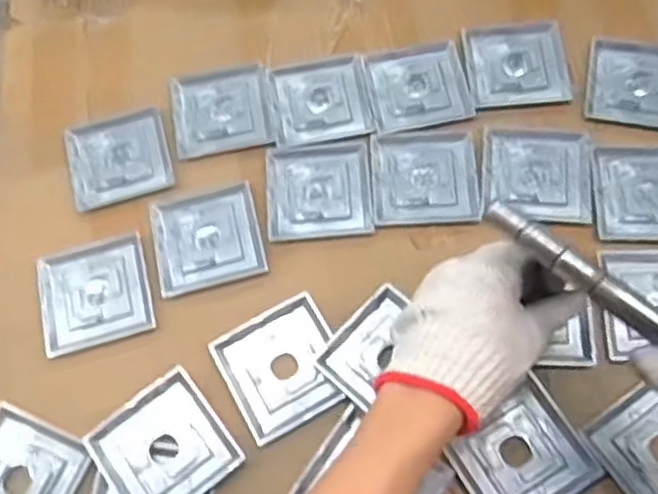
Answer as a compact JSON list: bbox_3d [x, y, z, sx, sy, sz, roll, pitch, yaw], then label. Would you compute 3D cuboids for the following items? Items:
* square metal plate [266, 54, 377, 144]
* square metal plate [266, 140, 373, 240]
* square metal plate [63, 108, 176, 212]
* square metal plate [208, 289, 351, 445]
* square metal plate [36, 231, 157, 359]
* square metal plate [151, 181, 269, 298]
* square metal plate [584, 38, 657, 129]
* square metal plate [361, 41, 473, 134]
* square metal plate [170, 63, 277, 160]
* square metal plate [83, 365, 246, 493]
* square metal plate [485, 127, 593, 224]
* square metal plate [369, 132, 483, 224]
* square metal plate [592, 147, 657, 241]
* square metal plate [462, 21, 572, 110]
[{"bbox_3d":[-0.008,-0.139,0.651,0.090,0.008,0.092,-10,66,0],"label":"square metal plate"},{"bbox_3d":[-0.009,-0.052,0.611,0.088,0.004,0.094,-5,66,3],"label":"square metal plate"},{"bbox_3d":[-0.194,-0.083,0.640,0.091,0.004,0.090,-17,66,-3],"label":"square metal plate"},{"bbox_3d":[-0.036,0.093,0.544,0.089,0.007,0.092,-28,67,-7],"label":"square metal plate"},{"bbox_3d":[-0.198,0.037,0.585,0.091,0.004,0.093,-16,66,-2],"label":"square metal plate"},{"bbox_3d":[-0.105,-0.009,0.599,0.090,0.004,0.089,-14,66,-1],"label":"square metal plate"},{"bbox_3d":[0.282,-0.149,0.628,0.090,0.013,0.098,12,68,10],"label":"square metal plate"},{"bbox_3d":[0.082,-0.152,0.649,0.090,0.006,0.091,-11,66,0],"label":"square metal plate"},{"bbox_3d":[-0.100,-0.129,0.651,0.090,0.004,0.091,-11,66,0],"label":"square metal plate"},{"bbox_3d":[-0.124,0.152,0.523,0.090,0.011,0.091,-37,69,-11],"label":"square metal plate"},{"bbox_3d":[0.181,-0.063,0.602,0.088,0.011,0.091,5,67,7],"label":"square metal plate"},{"bbox_3d":[0.085,-0.062,0.609,0.090,0.004,0.092,-2,66,4],"label":"square metal plate"},{"bbox_3d":[0.270,-0.044,0.586,0.088,0.014,0.086,0,67,5],"label":"square metal plate"},{"bbox_3d":[0.175,-0.171,0.648,0.089,0.005,0.087,-5,66,3],"label":"square metal plate"}]

